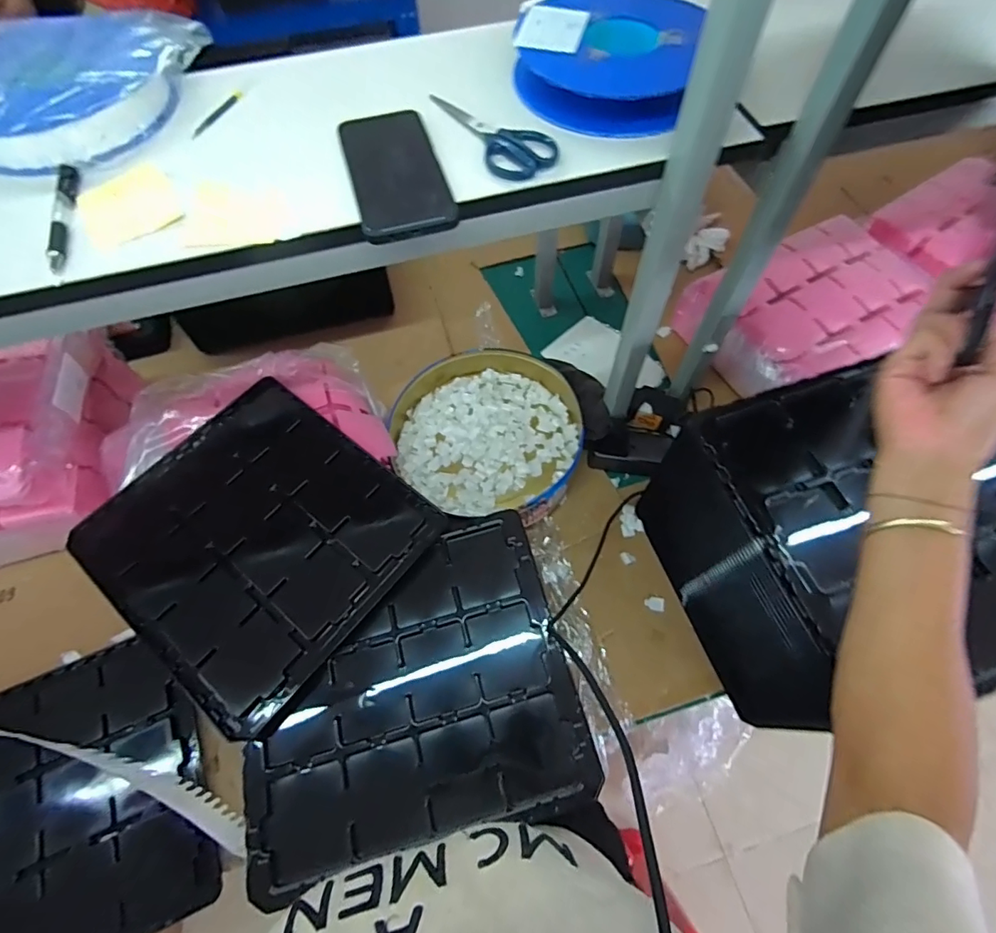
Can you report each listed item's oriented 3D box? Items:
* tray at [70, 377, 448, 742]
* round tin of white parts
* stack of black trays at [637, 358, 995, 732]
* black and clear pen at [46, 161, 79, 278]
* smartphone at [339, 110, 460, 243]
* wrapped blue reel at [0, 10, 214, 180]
[{"bbox_3d":[-0.313,0.088,0.663,0.374,0.034,0.341,35,68,18],"label":"tray"},{"bbox_3d":[-0.018,-0.062,0.818,0.294,0.069,0.280,0,62,1],"label":"round tin of white parts"},{"bbox_3d":[0.426,0.095,0.631,0.332,0.287,0.333,-17,63,-8],"label":"stack of black trays"},{"bbox_3d":[-0.373,-0.214,0.431,0.013,0.012,0.140,-14,63,-6],"label":"black and clear pen"},{"bbox_3d":[-0.092,-0.264,0.447,0.078,0.011,0.166,-14,63,-6],"label":"smartphone"},{"bbox_3d":[-0.425,-0.370,0.492,0.251,0.044,0.201,-8,63,-3],"label":"wrapped blue reel"}]

